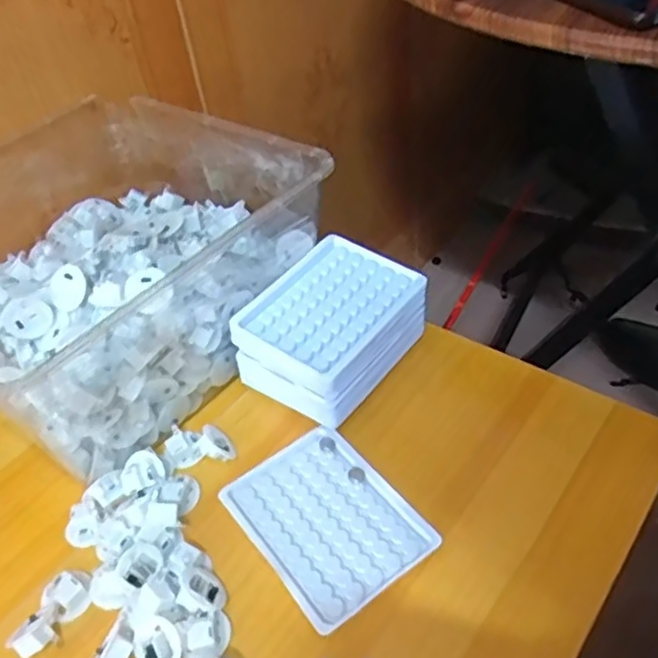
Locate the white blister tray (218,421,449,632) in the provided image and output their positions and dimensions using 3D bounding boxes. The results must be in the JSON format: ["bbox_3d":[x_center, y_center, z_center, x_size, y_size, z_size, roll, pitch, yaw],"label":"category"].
[{"bbox_3d":[-0.003,0.127,0.459,0.098,0.013,0.130,-31,49,-23],"label":"white blister tray"}]

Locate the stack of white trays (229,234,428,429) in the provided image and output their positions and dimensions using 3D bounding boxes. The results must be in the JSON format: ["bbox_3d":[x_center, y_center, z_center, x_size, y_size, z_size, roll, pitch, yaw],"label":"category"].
[{"bbox_3d":[0.005,0.000,0.541,0.107,0.063,0.132,24,51,29],"label":"stack of white trays"}]

